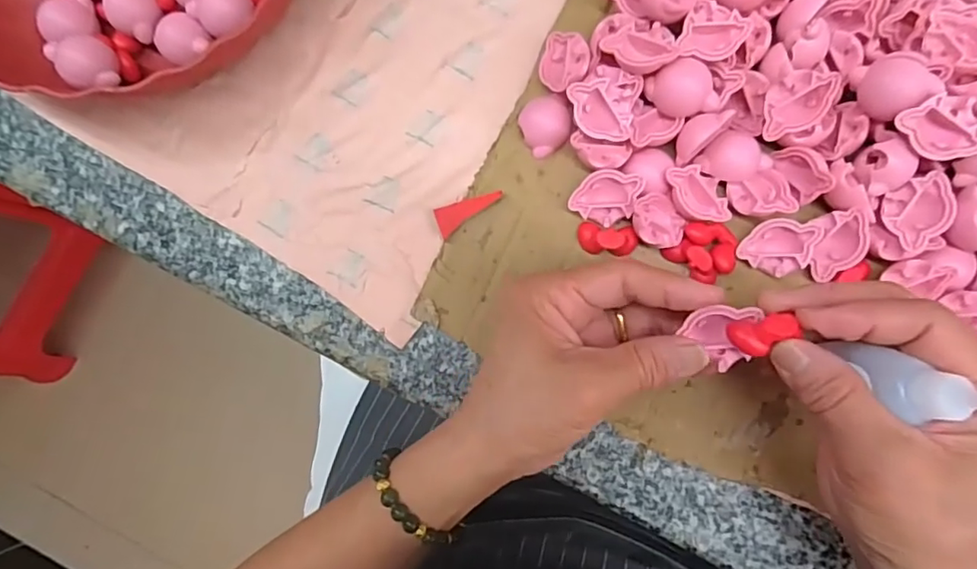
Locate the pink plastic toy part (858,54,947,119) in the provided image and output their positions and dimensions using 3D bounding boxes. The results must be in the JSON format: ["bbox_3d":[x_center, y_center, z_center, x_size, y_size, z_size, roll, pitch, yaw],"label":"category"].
[{"bbox_3d":[0.190,-0.093,0.266,0.022,0.026,0.028,-22,84,1],"label":"pink plastic toy part"}]

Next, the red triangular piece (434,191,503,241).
[{"bbox_3d":[-0.009,-0.037,0.303,0.037,0.004,0.016,-17,104,-6],"label":"red triangular piece"}]

